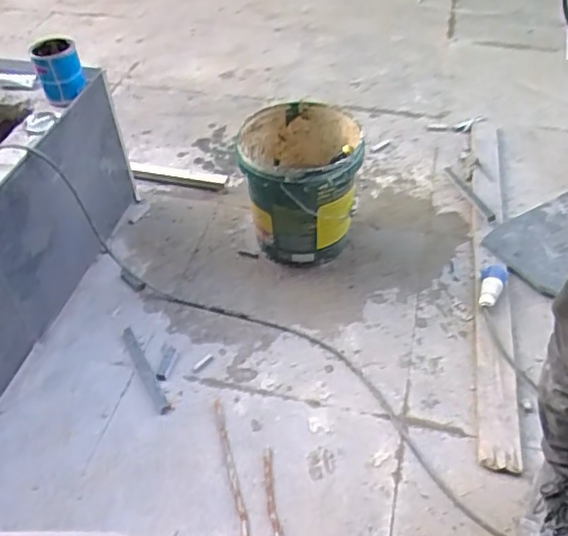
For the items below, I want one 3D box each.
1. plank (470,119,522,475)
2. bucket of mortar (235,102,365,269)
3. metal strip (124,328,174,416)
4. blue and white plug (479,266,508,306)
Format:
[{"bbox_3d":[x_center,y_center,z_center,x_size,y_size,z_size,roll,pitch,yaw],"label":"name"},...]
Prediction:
[{"bbox_3d":[0.507,-0.023,1.491,0.081,0.028,1.078,6,46,8],"label":"plank"},{"bbox_3d":[0.041,-0.190,1.506,0.272,0.343,0.258,-1,46,1],"label":"bucket of mortar"},{"bbox_3d":[-0.309,0.229,1.355,0.030,0.016,0.250,-25,50,-21],"label":"metal strip"},{"bbox_3d":[0.486,0.037,1.426,0.058,0.050,0.127,20,50,20],"label":"blue and white plug"}]

